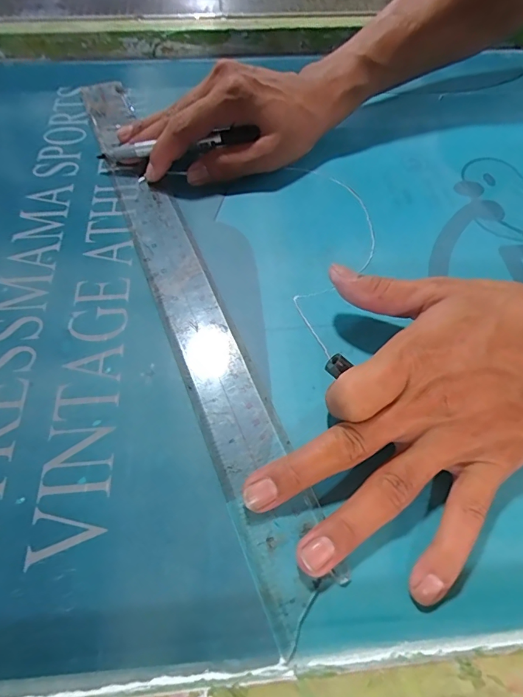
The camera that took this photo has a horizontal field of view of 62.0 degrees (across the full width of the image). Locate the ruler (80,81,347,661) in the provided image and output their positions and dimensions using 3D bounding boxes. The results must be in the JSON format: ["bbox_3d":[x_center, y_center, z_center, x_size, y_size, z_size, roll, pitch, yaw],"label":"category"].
[{"bbox_3d":[-0.063,-0.061,0.295,0.039,0.004,0.445,-20,60,-12],"label":"ruler"}]

